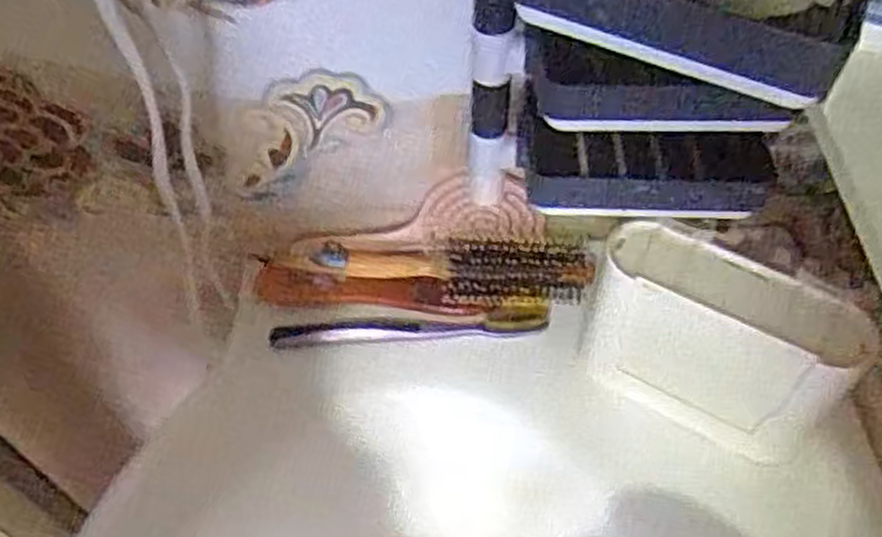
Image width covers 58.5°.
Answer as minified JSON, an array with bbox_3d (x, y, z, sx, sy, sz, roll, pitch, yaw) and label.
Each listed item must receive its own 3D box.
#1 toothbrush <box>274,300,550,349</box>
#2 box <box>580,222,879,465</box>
[{"bbox_3d":[-0.021,0.035,0.495,0.173,0.031,0.014,-1,54,0],"label":"toothbrush"},{"bbox_3d":[0.146,0.041,0.428,0.130,0.101,0.045,28,59,19],"label":"box"}]

